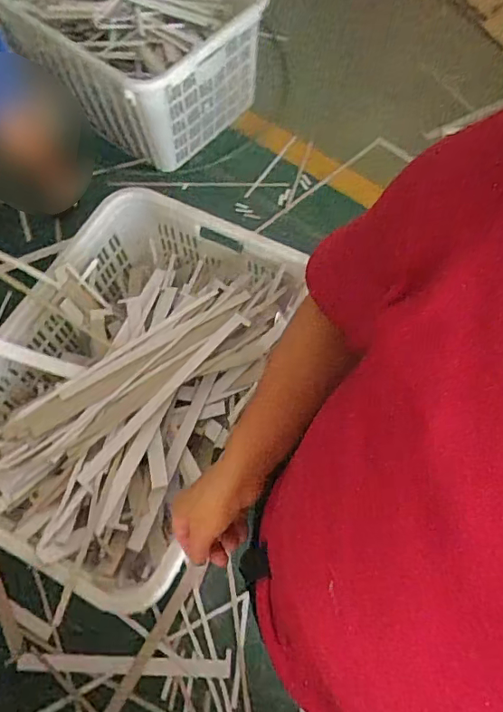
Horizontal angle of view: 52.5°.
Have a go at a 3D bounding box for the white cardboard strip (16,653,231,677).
[{"bbox_3d":[-0.307,0.730,1.207,0.504,0.008,0.039,1,66,2],"label":"white cardboard strip"}]

